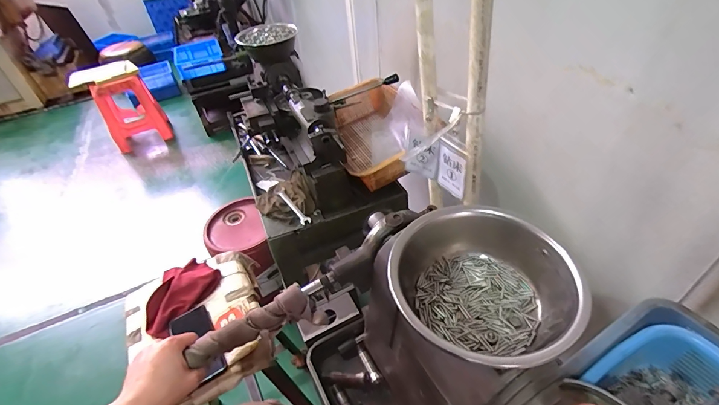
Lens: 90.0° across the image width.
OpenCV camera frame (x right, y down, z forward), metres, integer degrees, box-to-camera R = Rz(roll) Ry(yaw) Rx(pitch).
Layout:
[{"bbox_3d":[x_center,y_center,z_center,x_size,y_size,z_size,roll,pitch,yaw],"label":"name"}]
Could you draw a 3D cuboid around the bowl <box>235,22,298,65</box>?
[{"bbox_3d":[-0.257,-0.454,1.019,0.165,0.078,0.148,-13,42,-6],"label":"bowl"}]

